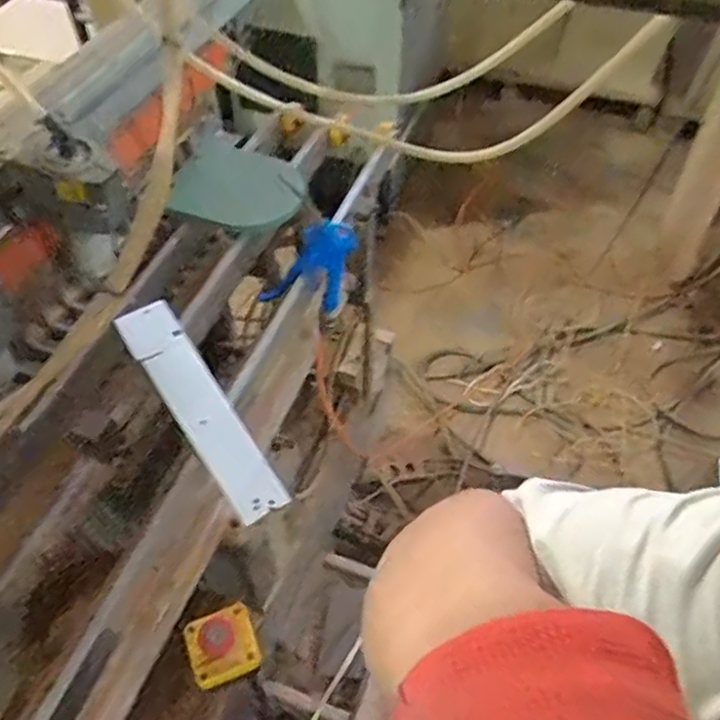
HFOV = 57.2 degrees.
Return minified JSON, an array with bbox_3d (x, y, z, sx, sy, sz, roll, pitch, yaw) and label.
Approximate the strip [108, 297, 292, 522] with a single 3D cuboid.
[{"bbox_3d":[-0.162,0.039,0.646,0.056,0.016,0.278,-27,57,-20],"label":"strip"}]

